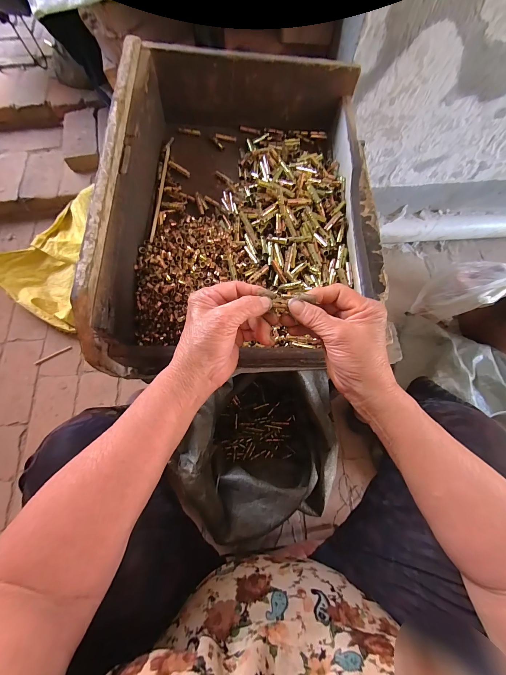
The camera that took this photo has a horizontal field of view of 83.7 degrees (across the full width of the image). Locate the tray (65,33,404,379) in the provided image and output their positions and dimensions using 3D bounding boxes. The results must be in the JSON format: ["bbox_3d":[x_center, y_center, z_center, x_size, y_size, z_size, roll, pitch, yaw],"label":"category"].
[{"bbox_3d":[-0.006,-0.201,0.406,0.342,0.132,0.472,0,70,-1],"label":"tray"}]

